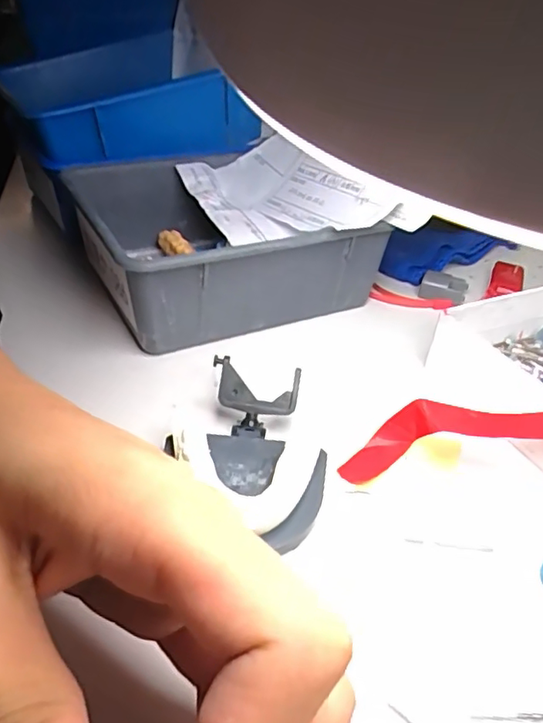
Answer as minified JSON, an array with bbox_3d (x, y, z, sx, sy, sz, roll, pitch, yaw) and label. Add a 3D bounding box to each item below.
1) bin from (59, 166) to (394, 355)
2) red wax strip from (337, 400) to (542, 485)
[{"bbox_3d":[-0.035,-0.080,0.372,0.163,0.064,0.154,-16,41,-26],"label":"bin"},{"bbox_3d":[0.112,0.033,0.251,0.160,0.031,0.021,-5,34,17],"label":"red wax strip"}]

